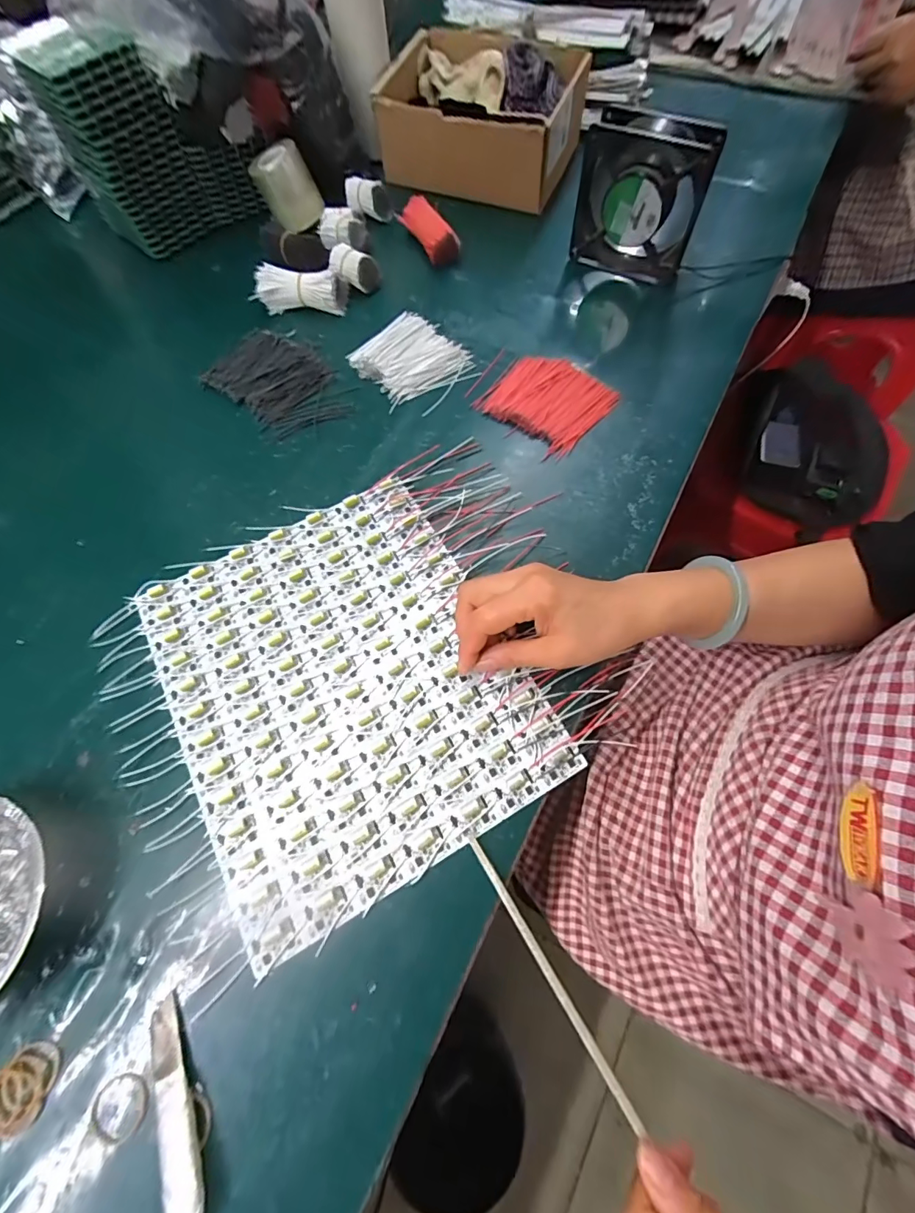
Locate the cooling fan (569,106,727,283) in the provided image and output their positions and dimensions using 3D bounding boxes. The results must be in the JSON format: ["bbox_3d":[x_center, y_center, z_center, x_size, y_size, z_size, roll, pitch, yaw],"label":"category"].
[{"bbox_3d":[0.180,-0.406,0.465,0.117,0.116,0.048,15,68,9],"label":"cooling fan"}]

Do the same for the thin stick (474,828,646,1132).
[{"bbox_3d":[0.052,0.214,0.275,0.007,0.006,0.159,-31,66,-10],"label":"thin stick"}]

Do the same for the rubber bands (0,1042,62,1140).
[{"bbox_3d":[-0.249,0.275,0.260,0.050,0.004,0.035,-37,70,-13],"label":"rubber bands"}]

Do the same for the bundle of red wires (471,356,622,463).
[{"bbox_3d":[0.086,-0.203,0.445,0.108,0.020,0.099,40,74,17],"label":"bundle of red wires"}]

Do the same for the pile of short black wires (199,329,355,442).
[{"bbox_3d":[-0.176,-0.225,0.469,0.147,0.016,0.098,38,73,17],"label":"pile of short black wires"}]

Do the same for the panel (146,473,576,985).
[{"bbox_3d":[-0.086,0.053,0.348,0.240,0.010,0.286,-28,68,-9],"label":"panel"}]

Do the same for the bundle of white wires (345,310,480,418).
[{"bbox_3d":[-0.044,-0.251,0.474,0.100,0.021,0.109,-39,70,-13],"label":"bundle of white wires"}]

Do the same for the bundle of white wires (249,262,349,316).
[{"bbox_3d":[-0.172,-0.346,0.503,0.095,0.031,0.034,6,67,5],"label":"bundle of white wires"}]

